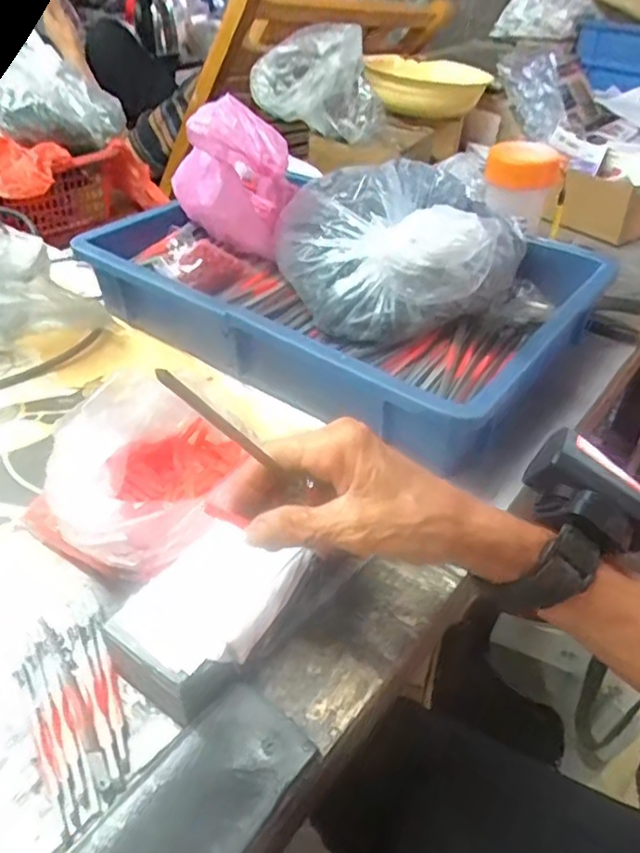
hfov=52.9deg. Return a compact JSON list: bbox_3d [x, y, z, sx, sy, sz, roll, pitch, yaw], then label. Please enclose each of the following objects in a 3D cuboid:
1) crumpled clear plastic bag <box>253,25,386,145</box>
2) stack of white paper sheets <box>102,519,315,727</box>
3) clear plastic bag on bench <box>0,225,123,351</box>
[{"bbox_3d":[-0.004,-0.467,0.880,0.175,0.112,0.133,-1,40,-3],"label":"crumpled clear plastic bag"},{"bbox_3d":[-0.061,0.100,0.344,0.067,0.023,0.100,19,48,27],"label":"stack of white paper sheets"},{"bbox_3d":[-0.269,-0.110,0.562,0.102,0.108,0.125,25,45,25],"label":"clear plastic bag on bench"}]

